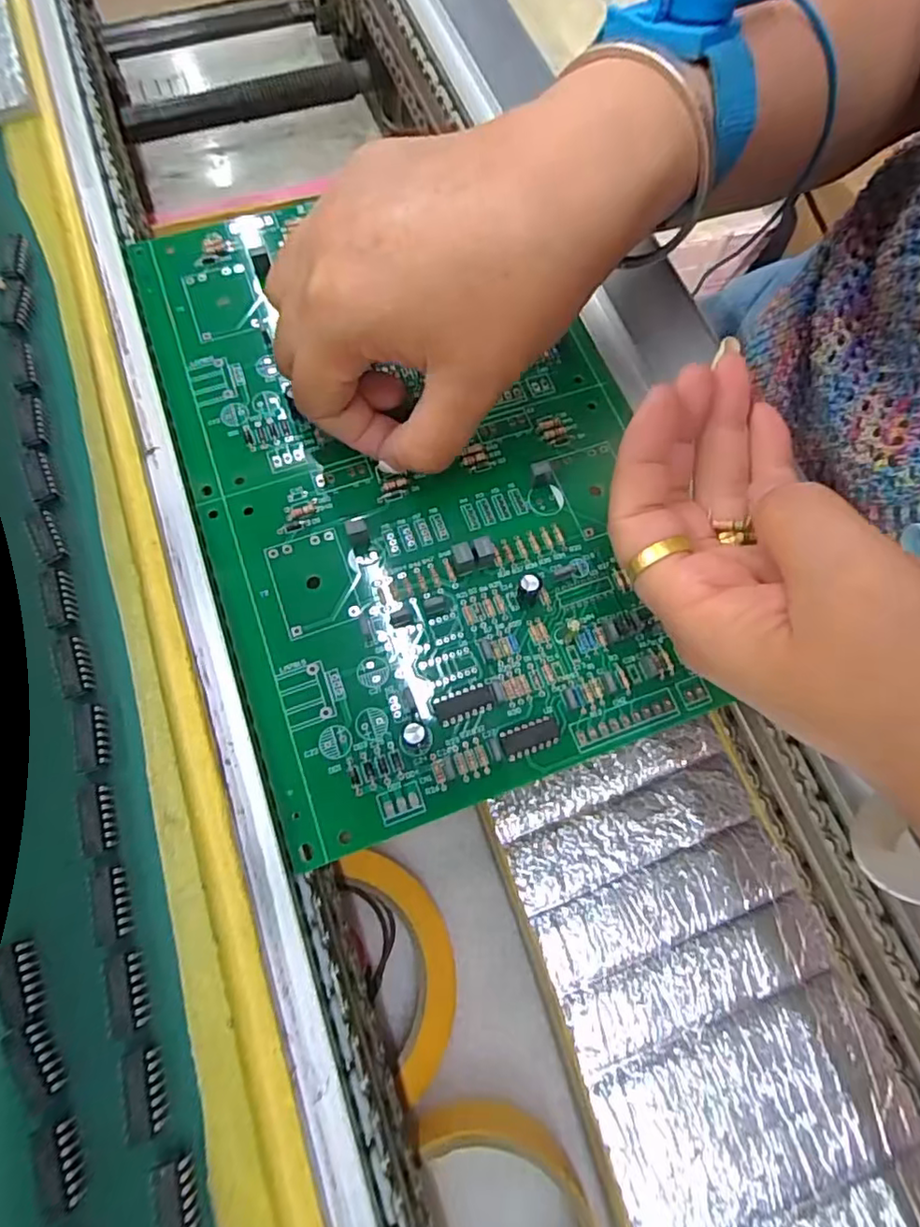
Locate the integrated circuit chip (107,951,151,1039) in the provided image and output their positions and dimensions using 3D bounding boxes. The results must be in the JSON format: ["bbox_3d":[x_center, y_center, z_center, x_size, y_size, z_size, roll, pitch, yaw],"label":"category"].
[{"bbox_3d":[-0.085,0.096,0.149,0.008,0.004,0.018,-16,72,-7],"label":"integrated circuit chip"}]

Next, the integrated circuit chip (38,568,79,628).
[{"bbox_3d":[-0.124,-0.005,0.184,0.008,0.005,0.019,-17,72,-7],"label":"integrated circuit chip"}]

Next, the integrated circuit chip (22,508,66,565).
[{"bbox_3d":[-0.133,-0.024,0.190,0.008,0.006,0.019,-28,74,-11],"label":"integrated circuit chip"}]

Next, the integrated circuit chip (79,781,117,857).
[{"bbox_3d":[-0.101,0.056,0.164,0.007,0.004,0.019,-16,72,-7],"label":"integrated circuit chip"}]

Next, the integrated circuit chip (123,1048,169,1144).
[{"bbox_3d":[-0.077,0.116,0.144,0.007,0.004,0.018,-14,72,-6],"label":"integrated circuit chip"}]

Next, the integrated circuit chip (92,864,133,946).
[{"bbox_3d":[-0.093,0.077,0.157,0.007,0.005,0.019,-14,72,-6],"label":"integrated circuit chip"}]

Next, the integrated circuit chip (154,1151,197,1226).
[{"bbox_3d":[-0.067,0.138,0.138,0.009,0.004,0.018,-12,72,-6],"label":"integrated circuit chip"}]

